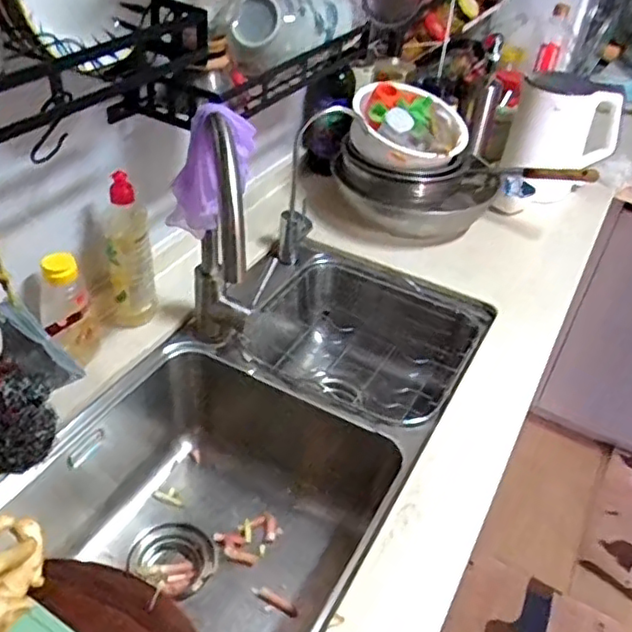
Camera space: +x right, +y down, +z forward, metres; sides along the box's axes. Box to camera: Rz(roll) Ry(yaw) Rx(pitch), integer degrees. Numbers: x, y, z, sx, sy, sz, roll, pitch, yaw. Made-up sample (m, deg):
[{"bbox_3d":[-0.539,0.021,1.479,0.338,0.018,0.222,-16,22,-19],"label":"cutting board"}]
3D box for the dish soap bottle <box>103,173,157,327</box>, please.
[{"bbox_3d":[-0.253,-0.081,0.865,0.071,0.208,0.048,-9,41,-18],"label":"dish soap bottle"}]

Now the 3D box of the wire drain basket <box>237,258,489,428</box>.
[{"bbox_3d":[0.061,0.069,1.022,0.326,0.141,0.297,21,41,19],"label":"wire drain basket"}]

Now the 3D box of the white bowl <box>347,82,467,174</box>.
[{"bbox_3d":[0.159,-0.331,1.133,0.206,0.075,0.190,32,57,6],"label":"white bowl"}]

